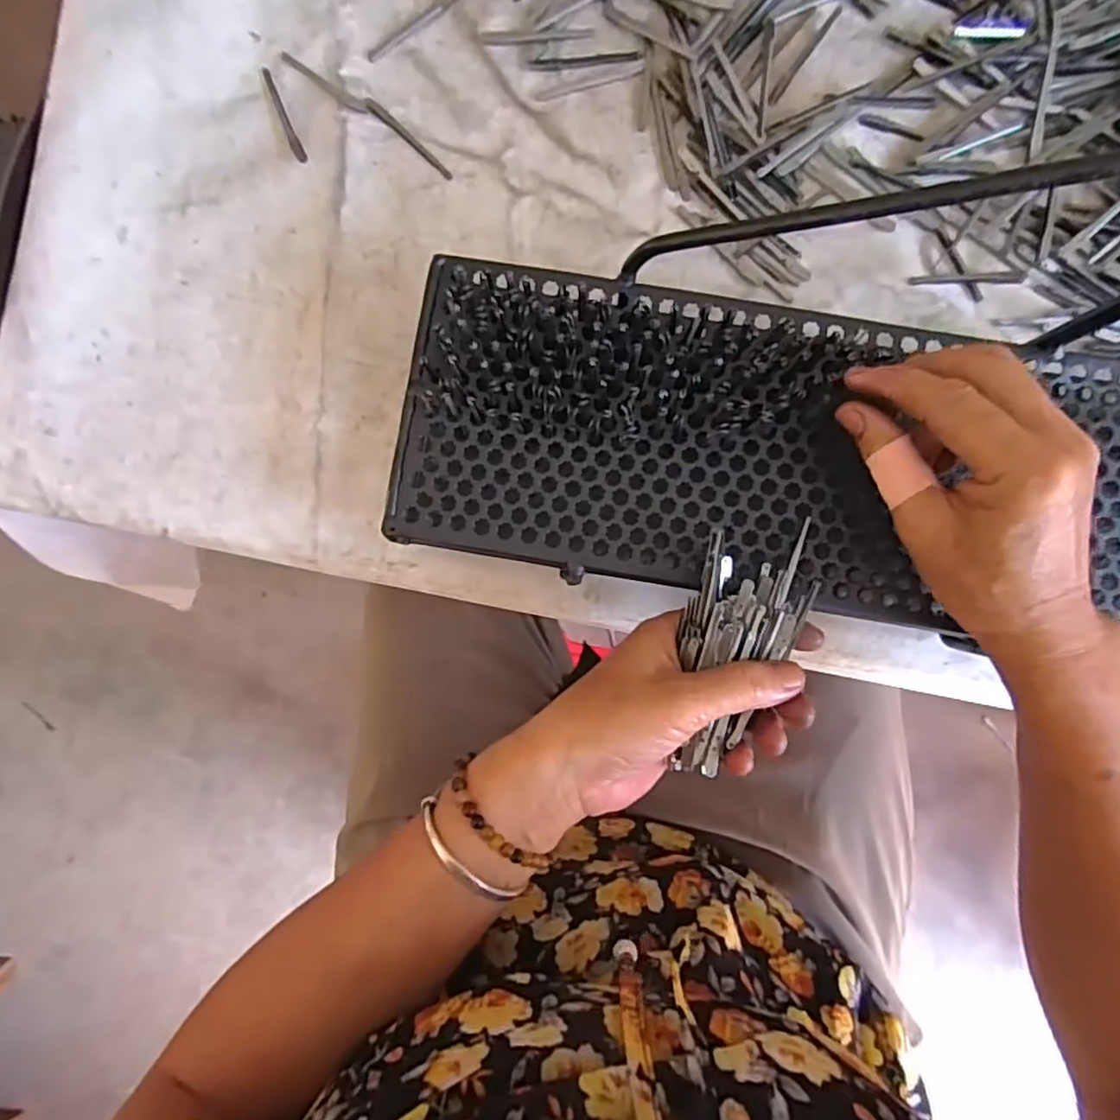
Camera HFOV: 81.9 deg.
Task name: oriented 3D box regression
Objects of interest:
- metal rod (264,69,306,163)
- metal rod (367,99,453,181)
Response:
[{"bbox_3d":[-0.170,-0.272,0.395,0.007,0.005,0.069,-24,87,0],"label":"metal rod"},{"bbox_3d":[-0.090,-0.253,0.388,0.067,0.004,0.007,42,89,3],"label":"metal rod"}]

